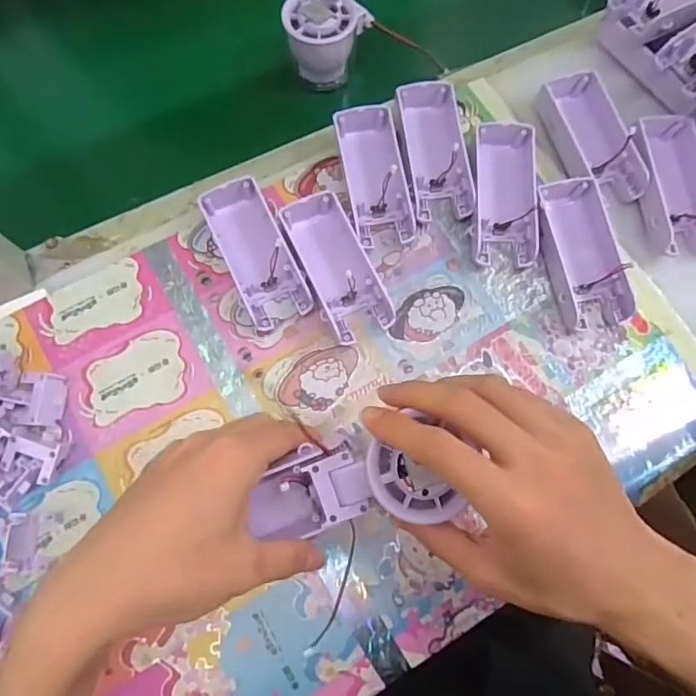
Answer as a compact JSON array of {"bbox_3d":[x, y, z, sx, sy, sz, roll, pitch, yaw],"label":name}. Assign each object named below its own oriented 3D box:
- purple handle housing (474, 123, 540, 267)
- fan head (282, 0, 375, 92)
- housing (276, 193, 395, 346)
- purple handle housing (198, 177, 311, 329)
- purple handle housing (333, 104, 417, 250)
[{"bbox_3d":[0.118,-0.114,0.400,0.047,0.028,0.103,3,76,-1],"label":"purple handle housing"},{"bbox_3d":[-0.016,-0.254,0.449,0.069,0.061,0.050,-2,72,-1],"label":"fan head"},{"bbox_3d":[-0.006,-0.058,0.386,0.048,0.024,0.107,-24,77,-7],"label":"housing"},{"bbox_3d":[-0.065,-0.068,0.386,0.044,0.026,0.107,-24,78,-7],"label":"purple handle housing"},{"bbox_3d":[0.020,-0.128,0.402,0.045,0.025,0.104,-8,76,-4],"label":"purple handle housing"}]

